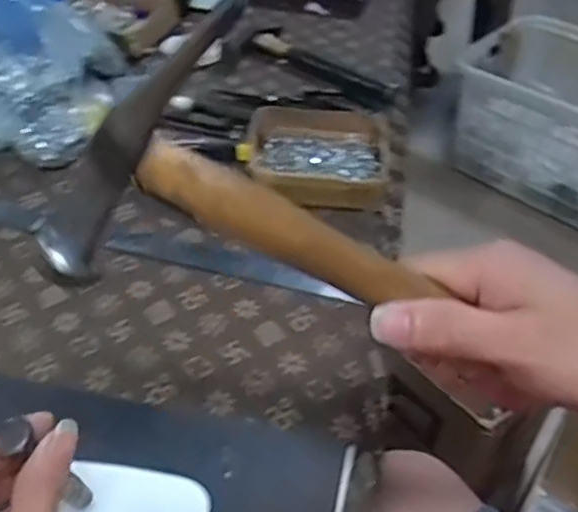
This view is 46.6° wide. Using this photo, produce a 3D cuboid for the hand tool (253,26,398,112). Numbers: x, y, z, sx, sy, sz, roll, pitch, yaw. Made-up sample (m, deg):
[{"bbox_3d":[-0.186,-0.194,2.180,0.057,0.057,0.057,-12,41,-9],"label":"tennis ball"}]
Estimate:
[{"bbox_3d":[0.040,-0.245,0.854,0.052,0.019,0.225,-32,53,-30],"label":"hand tool"}]

